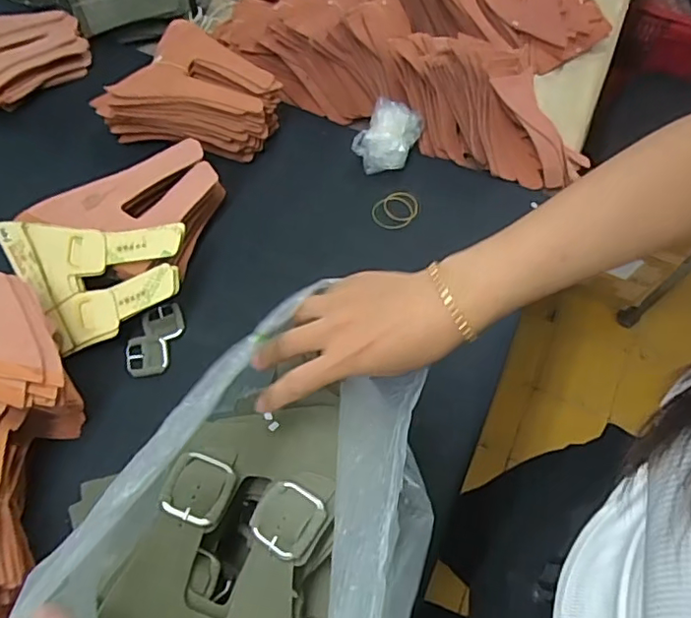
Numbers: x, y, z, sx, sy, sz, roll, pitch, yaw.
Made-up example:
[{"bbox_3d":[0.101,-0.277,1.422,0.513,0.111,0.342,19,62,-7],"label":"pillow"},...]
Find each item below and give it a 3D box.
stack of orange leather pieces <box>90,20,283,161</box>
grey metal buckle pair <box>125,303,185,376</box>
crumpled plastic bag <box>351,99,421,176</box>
[{"bbox_3d":[-0.197,-0.291,0.776,0.222,0.093,0.160,11,63,2],"label":"stack of orange leather pieces"},{"bbox_3d":[-0.212,0.034,0.644,0.048,0.014,0.089,16,63,5],"label":"grey metal buckle pair"},{"bbox_3d":[0.055,-0.228,0.774,0.076,0.068,0.101,20,63,7],"label":"crumpled plastic bag"}]

